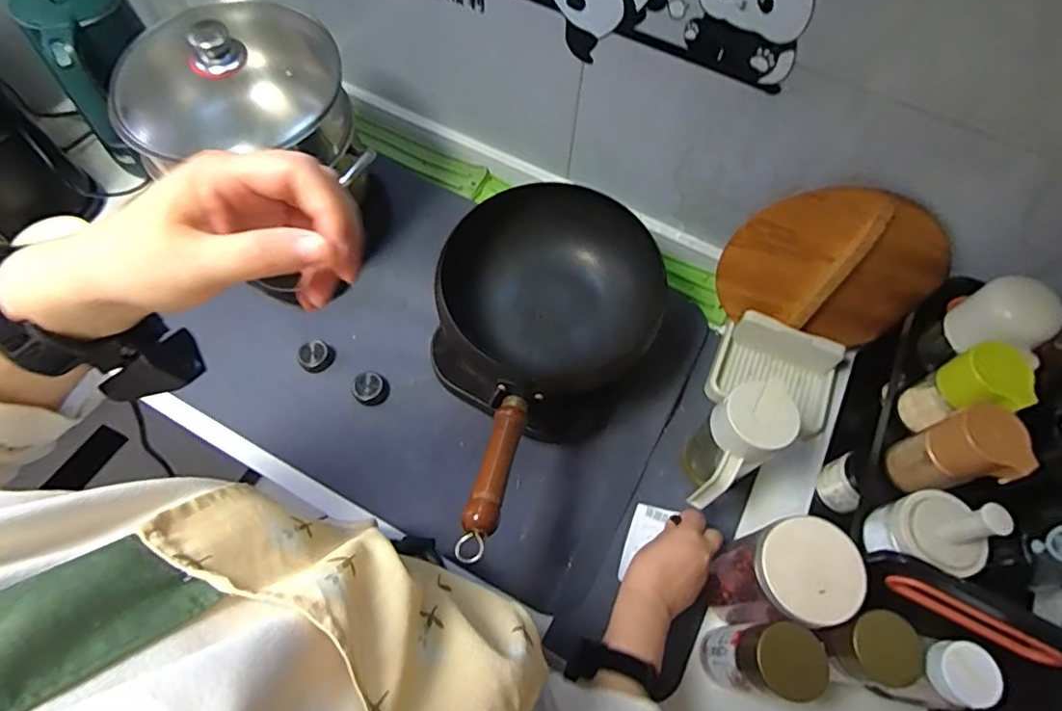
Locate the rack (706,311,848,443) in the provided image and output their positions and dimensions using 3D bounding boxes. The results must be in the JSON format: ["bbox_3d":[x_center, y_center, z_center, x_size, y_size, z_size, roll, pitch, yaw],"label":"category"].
[{"bbox_3d":[0.339,0.027,0.775,0.170,0.068,0.133,22,64,8],"label":"rack"}]

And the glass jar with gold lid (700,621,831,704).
[{"bbox_3d":[0.224,0.301,0.560,0.056,0.166,0.060,1,63,-3],"label":"glass jar with gold lid"}]

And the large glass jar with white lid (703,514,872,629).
[{"bbox_3d":[0.260,0.236,0.601,0.100,0.180,0.091,1,63,-3],"label":"large glass jar with white lid"}]

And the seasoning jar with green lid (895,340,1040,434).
[{"bbox_3d":[0.432,0.042,0.573,0.056,0.128,0.069,-18,66,-12],"label":"seasoning jar with green lid"}]

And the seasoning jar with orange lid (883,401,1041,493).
[{"bbox_3d":[0.401,0.098,0.541,0.047,0.131,0.070,-14,65,-10],"label":"seasoning jar with orange lid"}]

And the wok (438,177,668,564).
[{"bbox_3d":[0.000,0.004,0.646,0.242,0.177,0.433,9,49,1],"label":"wok"}]

